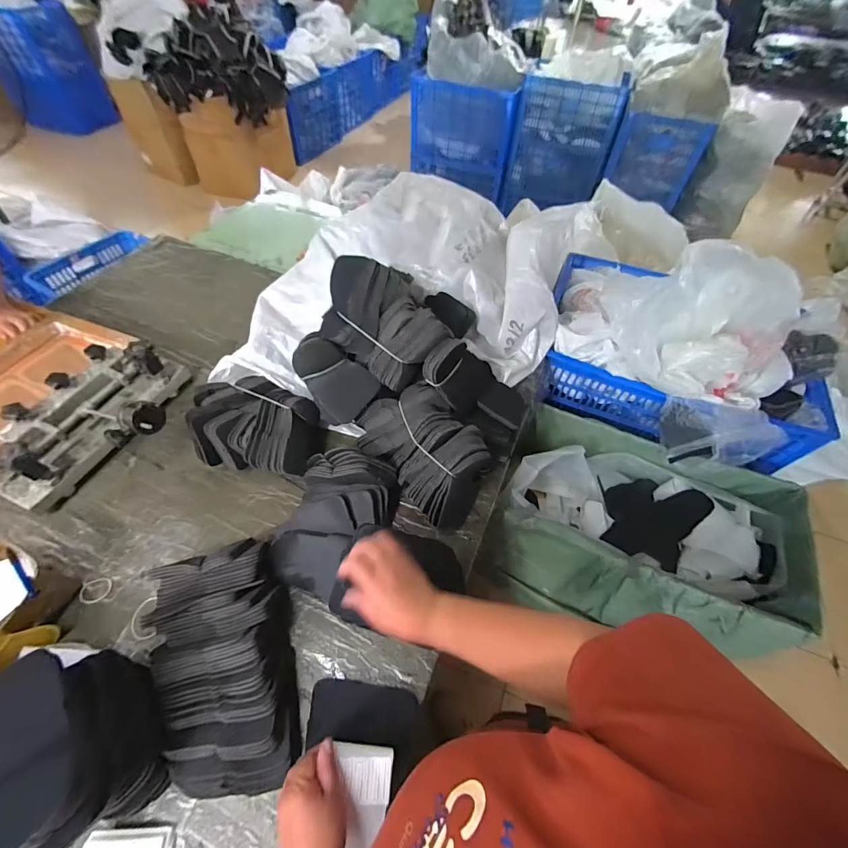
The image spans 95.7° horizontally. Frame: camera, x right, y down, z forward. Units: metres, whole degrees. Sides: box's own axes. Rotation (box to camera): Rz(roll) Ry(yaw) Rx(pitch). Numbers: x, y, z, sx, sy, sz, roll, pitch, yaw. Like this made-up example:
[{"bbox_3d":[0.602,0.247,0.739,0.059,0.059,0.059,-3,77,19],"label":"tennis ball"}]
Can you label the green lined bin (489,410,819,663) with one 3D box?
[{"bbox_3d":[0.504,0.257,0.924,0.632,0.275,0.403,17,55,9],"label":"green lined bin"}]

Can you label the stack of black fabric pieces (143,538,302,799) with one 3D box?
[{"bbox_3d":[-0.278,0.331,0.535,0.168,0.098,0.305,-16,57,-14],"label":"stack of black fabric pieces"}]

